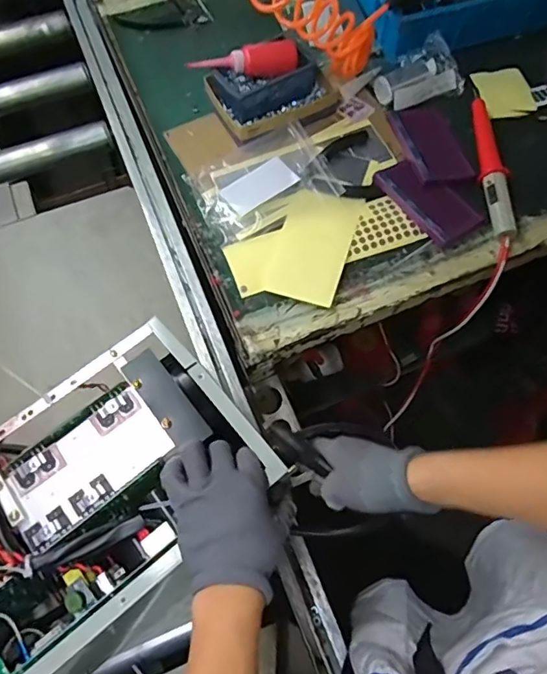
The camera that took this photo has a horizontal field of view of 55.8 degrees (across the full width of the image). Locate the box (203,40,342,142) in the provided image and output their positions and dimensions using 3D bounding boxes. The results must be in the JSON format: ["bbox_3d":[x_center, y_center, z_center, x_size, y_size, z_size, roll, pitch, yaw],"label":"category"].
[{"bbox_3d":[0.000,-0.382,0.798,0.181,0.070,0.118,-25,69,-9],"label":"box"}]

